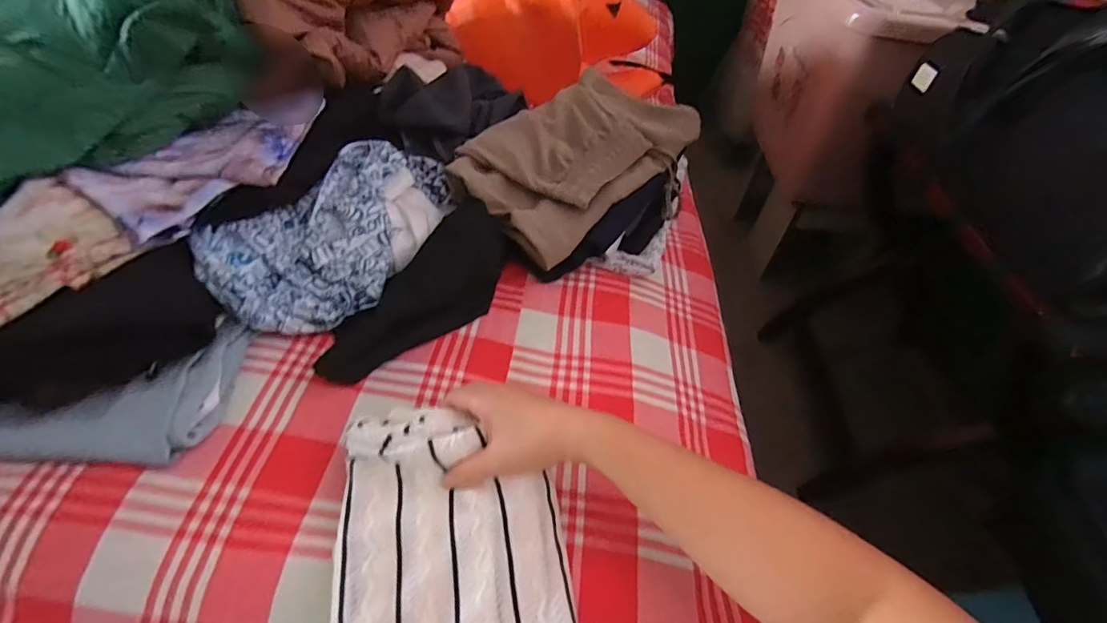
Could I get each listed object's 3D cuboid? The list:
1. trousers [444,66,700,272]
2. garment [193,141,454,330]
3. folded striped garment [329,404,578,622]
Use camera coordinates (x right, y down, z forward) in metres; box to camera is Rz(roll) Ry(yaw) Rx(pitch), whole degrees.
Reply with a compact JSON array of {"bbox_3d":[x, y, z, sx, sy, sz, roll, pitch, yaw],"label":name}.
[{"bbox_3d":[0.046,-0.216,0.671,0.243,0.056,0.339,43,66,9],"label":"trousers"},{"bbox_3d":[-0.244,-0.105,0.565,0.160,0.090,0.309,27,50,20],"label":"garment"},{"bbox_3d":[-0.077,0.176,0.351,0.171,0.053,0.214,-4,47,-9],"label":"folded striped garment"}]

